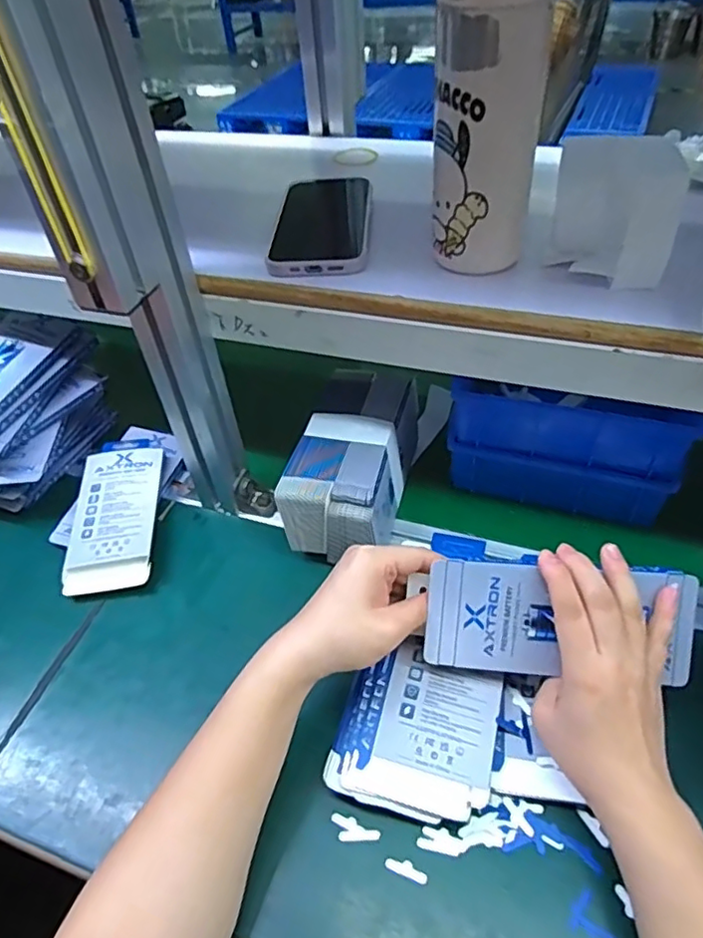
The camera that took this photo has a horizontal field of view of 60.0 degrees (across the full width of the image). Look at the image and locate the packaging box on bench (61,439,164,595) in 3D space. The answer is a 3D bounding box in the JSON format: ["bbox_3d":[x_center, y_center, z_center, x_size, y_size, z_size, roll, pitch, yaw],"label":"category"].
[{"bbox_3d":[-0.225,0.038,0.587,0.078,0.013,0.167,-5,52,-1],"label":"packaging box on bench"}]

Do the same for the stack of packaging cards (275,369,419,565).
[{"bbox_3d":[0.006,-0.011,0.563,0.087,0.080,0.187,9,47,14],"label":"stack of packaging cards"}]

